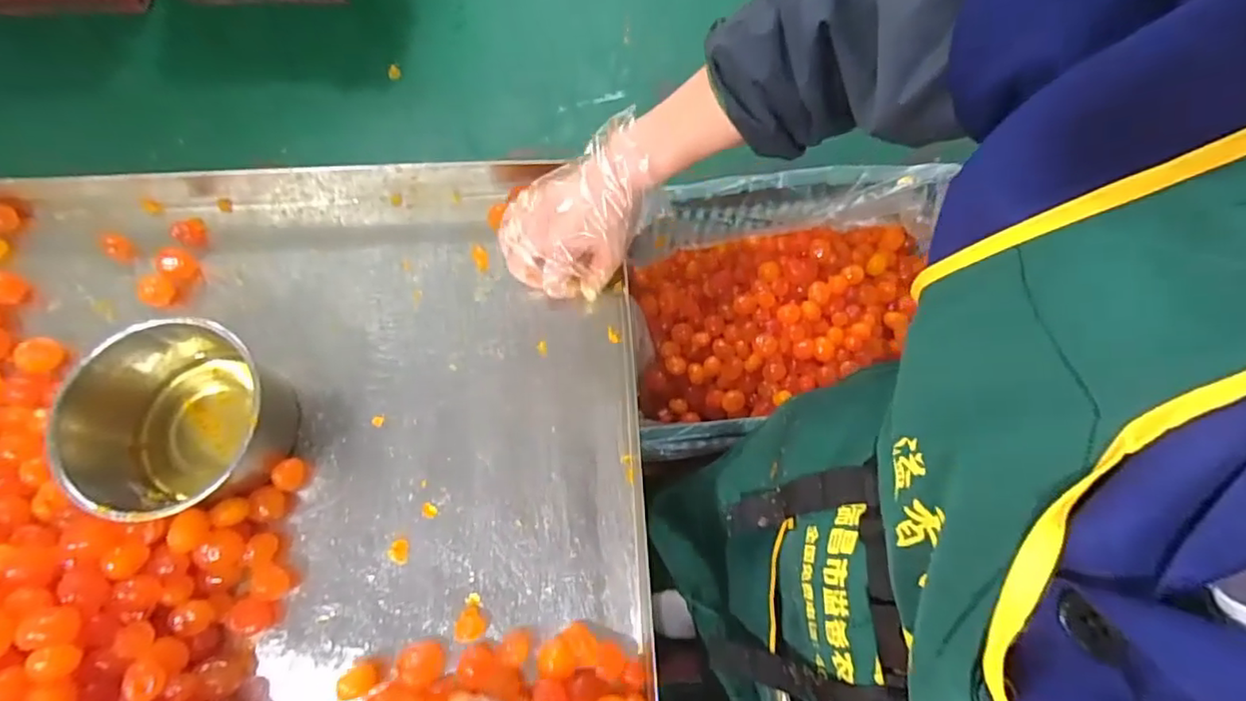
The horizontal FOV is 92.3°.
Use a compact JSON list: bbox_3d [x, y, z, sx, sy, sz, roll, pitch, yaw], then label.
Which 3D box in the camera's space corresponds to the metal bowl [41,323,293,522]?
[{"bbox_3d":[-0.350,0.060,0.483,0.131,0.098,0.137,0,73,-1],"label":"metal bowl"}]

